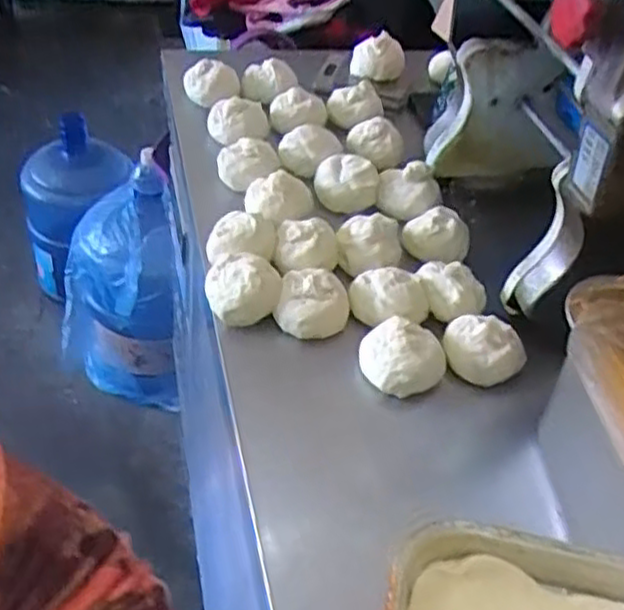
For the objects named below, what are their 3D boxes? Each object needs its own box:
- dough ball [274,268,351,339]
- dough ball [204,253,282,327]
[{"bbox_3d":[0.002,-0.001,0.700,0.062,0.036,0.063,4,44,-4],"label":"dough ball"},{"bbox_3d":[-0.065,-0.019,0.701,0.068,0.043,0.069,0,45,-8],"label":"dough ball"}]

